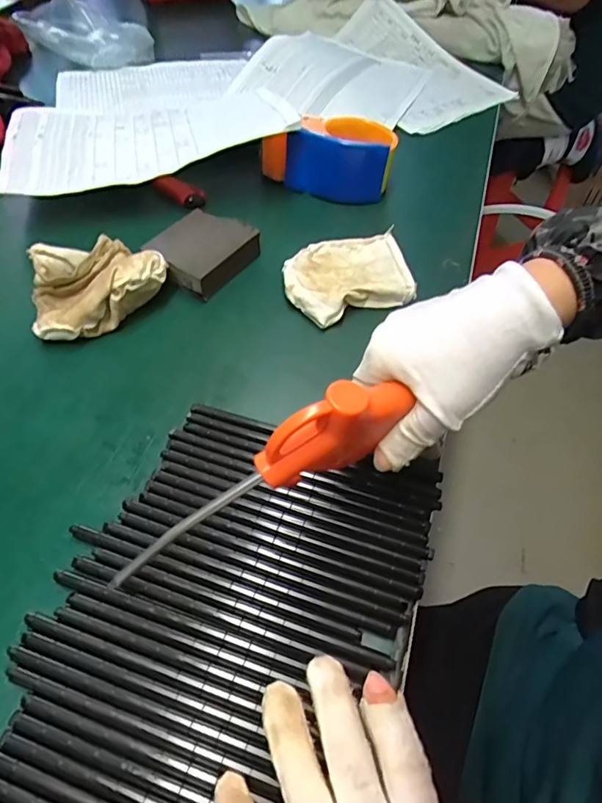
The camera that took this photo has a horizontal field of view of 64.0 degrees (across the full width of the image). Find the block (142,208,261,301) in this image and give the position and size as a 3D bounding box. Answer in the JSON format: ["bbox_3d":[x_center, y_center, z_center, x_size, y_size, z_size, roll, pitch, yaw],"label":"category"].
[{"bbox_3d":[-0.089,-0.132,0.422,0.074,0.025,0.078,26,57,16],"label":"block"}]

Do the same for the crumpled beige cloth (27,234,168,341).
[{"bbox_3d":[-0.159,-0.091,0.379,0.105,0.043,0.070,-19,57,-15],"label":"crumpled beige cloth"}]

